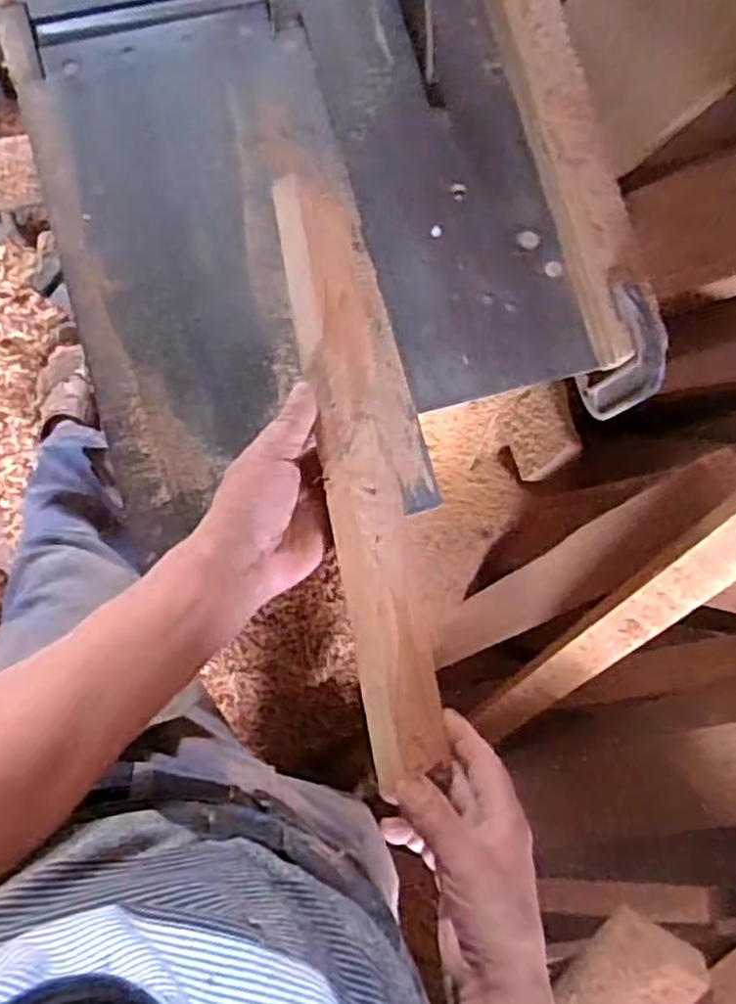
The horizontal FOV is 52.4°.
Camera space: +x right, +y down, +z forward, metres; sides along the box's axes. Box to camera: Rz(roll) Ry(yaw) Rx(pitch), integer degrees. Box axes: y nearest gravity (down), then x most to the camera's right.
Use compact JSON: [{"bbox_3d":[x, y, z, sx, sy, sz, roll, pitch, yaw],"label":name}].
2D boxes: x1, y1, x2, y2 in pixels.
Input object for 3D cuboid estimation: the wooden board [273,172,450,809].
[{"bbox_3d":[0.001,-0.024,0.519,0.017,0.089,0.400,-15,82,33],"label":"wooden board"}]

